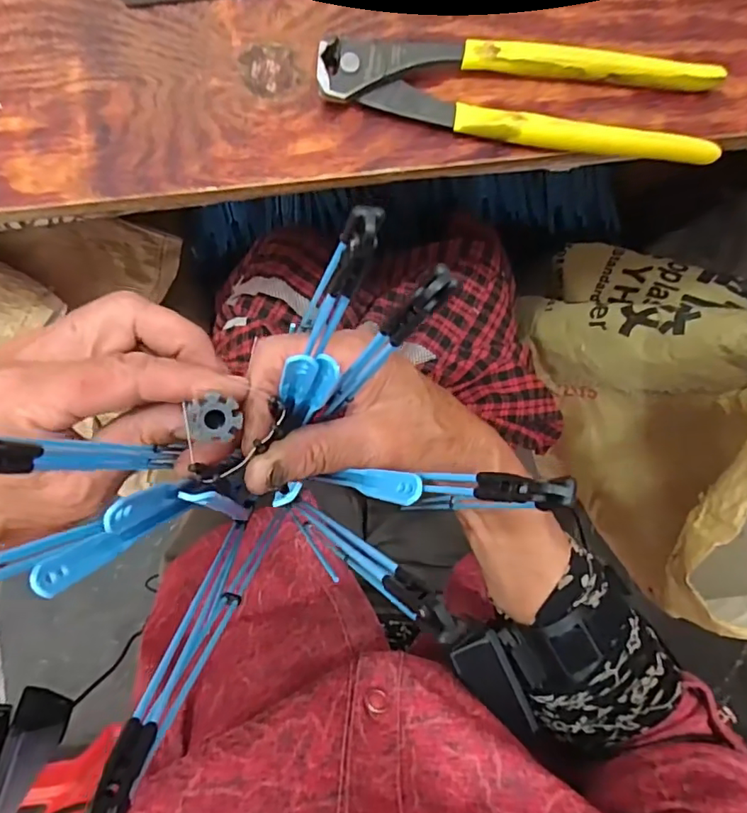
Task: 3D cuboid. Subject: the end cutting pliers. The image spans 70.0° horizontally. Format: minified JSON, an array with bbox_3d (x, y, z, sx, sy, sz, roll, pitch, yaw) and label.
[{"bbox_3d":[0.075,-0.158,0.270,0.200,0.017,0.047,6,88,-2],"label":"end cutting pliers"}]

